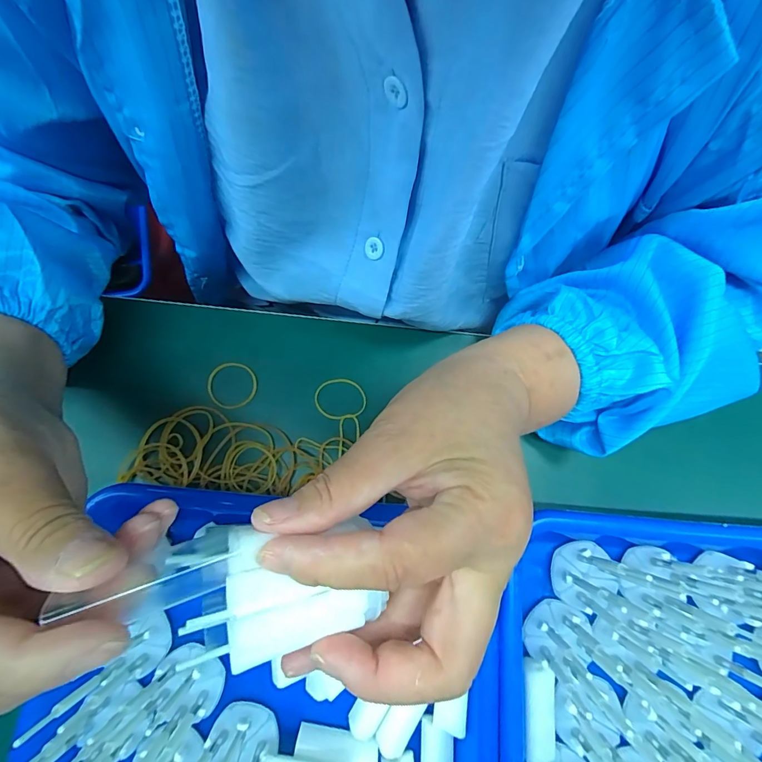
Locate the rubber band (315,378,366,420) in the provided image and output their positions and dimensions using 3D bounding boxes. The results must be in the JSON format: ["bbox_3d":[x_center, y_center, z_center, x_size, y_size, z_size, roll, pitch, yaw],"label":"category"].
[{"bbox_3d":[-0.028,0.012,0.276,0.035,0.004,0.029,11,78,2],"label":"rubber band"}]

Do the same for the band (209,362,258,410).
[{"bbox_3d":[-0.104,0.003,0.278,0.034,0.004,0.032,0,78,0],"label":"band"}]

